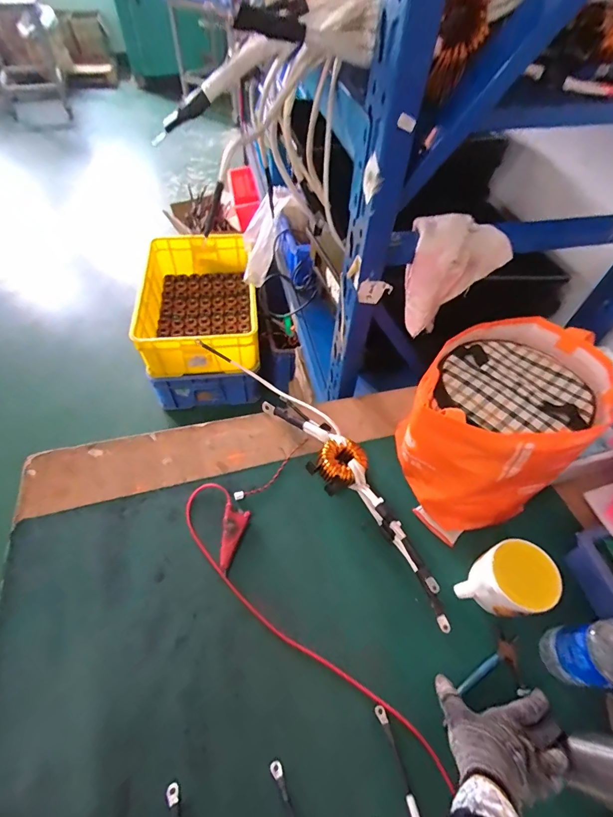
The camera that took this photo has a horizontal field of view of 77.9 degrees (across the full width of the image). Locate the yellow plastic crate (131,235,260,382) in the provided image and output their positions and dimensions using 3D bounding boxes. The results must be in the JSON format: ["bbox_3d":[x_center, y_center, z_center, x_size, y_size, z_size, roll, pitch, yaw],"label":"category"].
[{"bbox_3d":[-0.410,-0.410,1.494,0.425,0.232,0.566,-3,55,-5],"label":"yellow plastic crate"}]

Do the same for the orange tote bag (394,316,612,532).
[{"bbox_3d":[0.263,0.033,0.551,0.210,0.229,0.234,37,61,21],"label":"orange tote bag"}]

